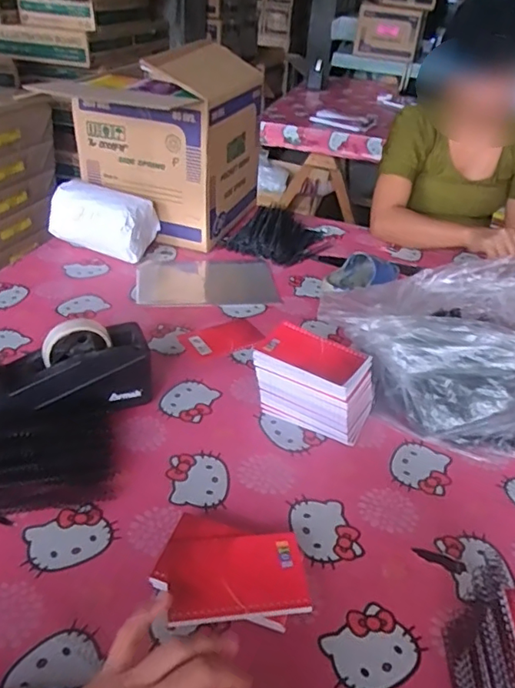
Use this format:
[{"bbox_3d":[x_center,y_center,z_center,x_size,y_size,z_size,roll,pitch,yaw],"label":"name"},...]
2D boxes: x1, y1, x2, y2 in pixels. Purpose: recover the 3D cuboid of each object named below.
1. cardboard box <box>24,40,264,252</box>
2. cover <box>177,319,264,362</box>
[{"bbox_3d":[-0.176,-0.428,1.172,0.282,0.350,0.286,16,37,15],"label":"cardboard box"},{"bbox_3d":[-0.055,-0.009,0.886,0.129,0.004,0.073,-15,40,-26],"label":"cover"}]

